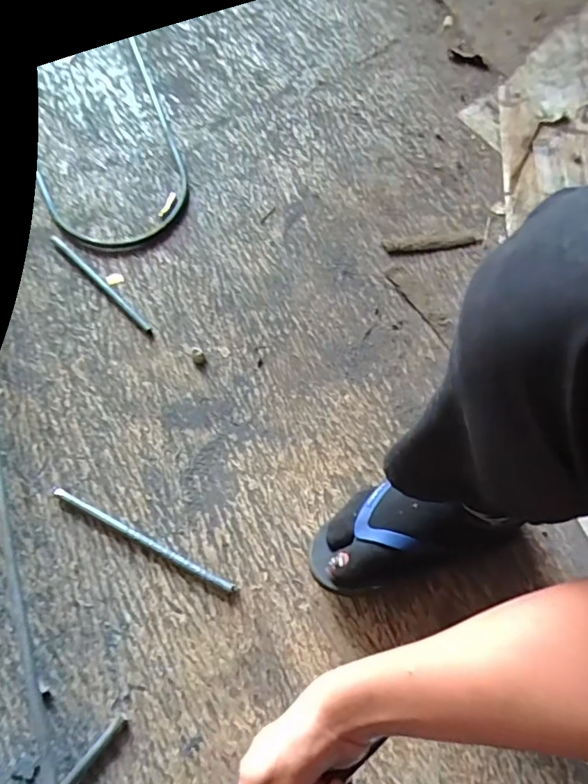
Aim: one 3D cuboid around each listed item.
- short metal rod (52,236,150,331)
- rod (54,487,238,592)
[{"bbox_3d":[-0.296,-0.172,0.746,0.239,0.008,0.009,42,73,18],"label":"short metal rod"},{"bbox_3d":[-0.183,0.177,0.589,0.253,0.010,0.011,24,68,12],"label":"rod"}]

